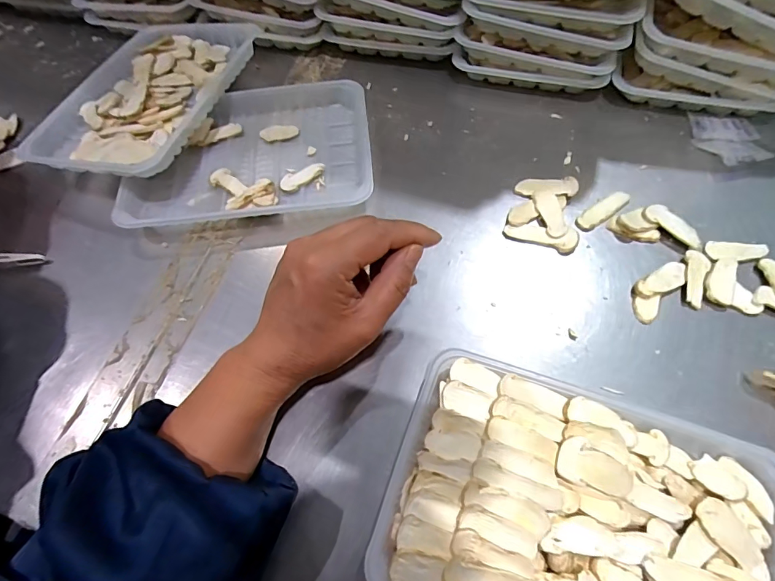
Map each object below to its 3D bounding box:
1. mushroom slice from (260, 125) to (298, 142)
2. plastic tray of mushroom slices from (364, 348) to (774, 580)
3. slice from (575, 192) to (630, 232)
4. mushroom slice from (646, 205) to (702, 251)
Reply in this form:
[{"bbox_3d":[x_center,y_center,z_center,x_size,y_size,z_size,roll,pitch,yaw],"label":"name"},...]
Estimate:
[{"bbox_3d":[-0.111,-0.162,0.433,0.037,0.004,0.017,-9,76,-12],"label":"mushroom slice"},{"bbox_3d":[0.118,0.143,0.264,0.229,0.034,0.163,16,66,10],"label":"plastic tray of mushroom slices"},{"bbox_3d":[0.193,-0.072,0.378,0.059,0.004,0.018,-35,67,-13],"label":"slice"},{"bbox_3d":[0.246,-0.054,0.365,0.018,0.010,0.051,-39,68,-15],"label":"mushroom slice"}]

